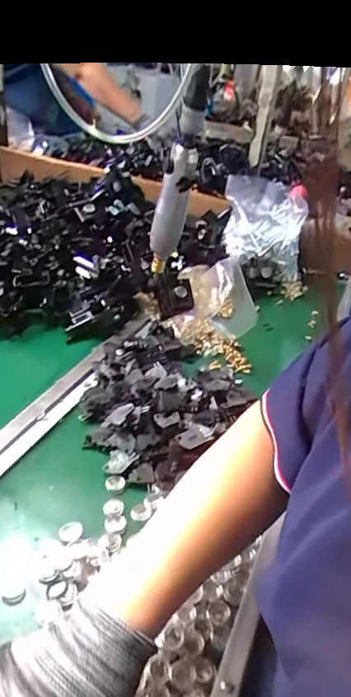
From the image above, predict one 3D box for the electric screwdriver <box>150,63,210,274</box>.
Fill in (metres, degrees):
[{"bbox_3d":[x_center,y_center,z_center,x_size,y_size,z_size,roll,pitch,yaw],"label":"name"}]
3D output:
[{"bbox_3d":[0.001,-0.216,0.595,0.051,0.245,0.045,8,32,1],"label":"electric screwdriver"}]

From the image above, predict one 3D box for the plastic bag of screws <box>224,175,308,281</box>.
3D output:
[{"bbox_3d":[0.176,-0.244,0.945,0.162,0.150,0.185,10,32,3],"label":"plastic bag of screws"}]

